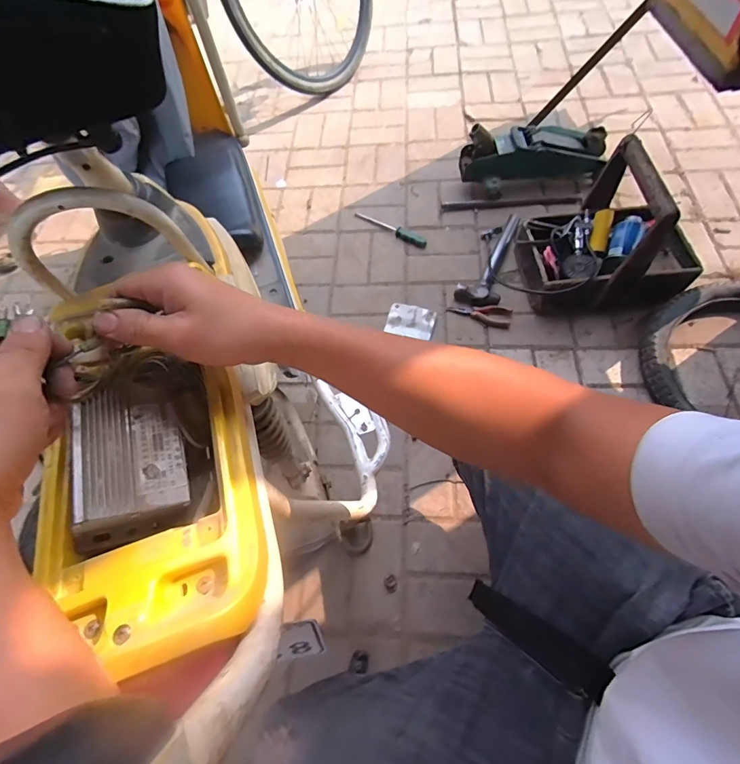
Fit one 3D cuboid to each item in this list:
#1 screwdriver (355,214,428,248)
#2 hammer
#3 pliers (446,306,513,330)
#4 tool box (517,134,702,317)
[{"bbox_3d":[0.059,-0.443,1.117,0.235,0.024,0.034,33,70,19],"label":"screwdriver"},{"bbox_3d":[0.326,-0.336,1.028,0.110,0.057,0.313,21,69,13],"label":"hammer"},{"bbox_3d":[0.271,-0.165,0.968,0.149,0.022,0.054,7,64,9],"label":"pliers"},{"bbox_3d":[0.556,-0.328,0.891,0.368,0.303,0.262,5,66,6],"label":"tool box"}]

